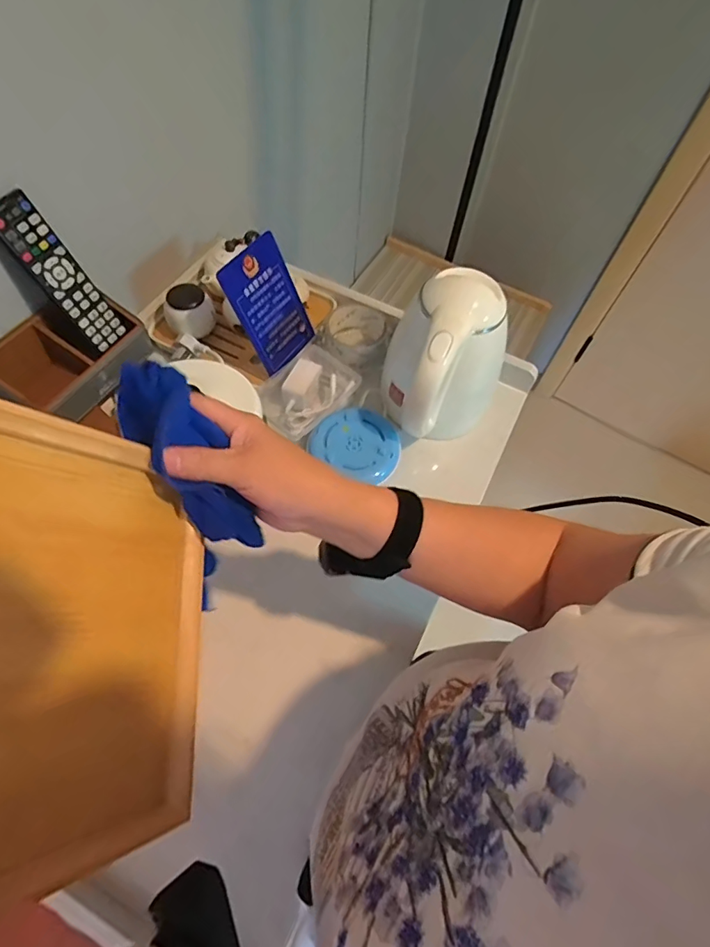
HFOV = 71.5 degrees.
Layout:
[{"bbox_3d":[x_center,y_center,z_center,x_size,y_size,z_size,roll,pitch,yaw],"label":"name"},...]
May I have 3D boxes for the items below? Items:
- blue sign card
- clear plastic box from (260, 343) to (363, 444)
[{"bbox_3d":[-0.105,-0.206,0.612,0.012,0.148,0.092,22,61,36],"label":"blue sign card"},{"bbox_3d":[-0.061,-0.105,0.647,0.099,0.038,0.121,33,63,14],"label":"clear plastic box"}]

